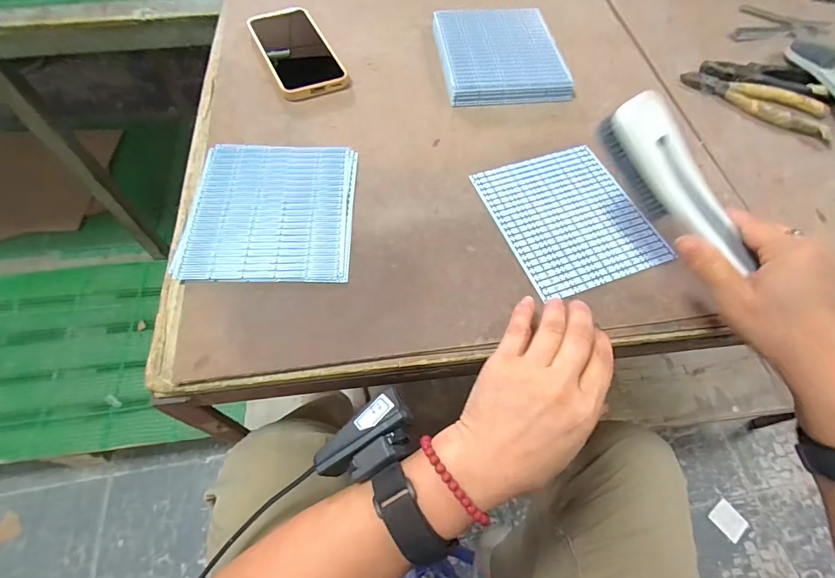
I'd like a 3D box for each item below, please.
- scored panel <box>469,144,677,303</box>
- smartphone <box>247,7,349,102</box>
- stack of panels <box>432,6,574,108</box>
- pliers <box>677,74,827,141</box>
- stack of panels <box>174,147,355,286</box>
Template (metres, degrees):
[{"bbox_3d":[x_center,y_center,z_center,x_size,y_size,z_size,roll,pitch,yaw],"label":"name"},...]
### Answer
[{"bbox_3d":[0.143,-0.071,0.386,0.134,0.004,0.153,-17,63,-12],"label":"scored panel"},{"bbox_3d":[-0.146,-0.287,0.491,0.077,0.012,0.169,-23,64,-15],"label":"smartphone"},{"bbox_3d":[0.098,-0.290,0.498,0.139,0.020,0.172,-4,61,-5],"label":"stack of panels"},{"bbox_3d":[0.392,-0.220,0.471,0.159,0.015,0.057,28,63,13],"label":"pliers"},{"bbox_3d":[-0.133,-0.076,0.376,0.145,0.006,0.160,1,60,-3],"label":"stack of panels"}]

